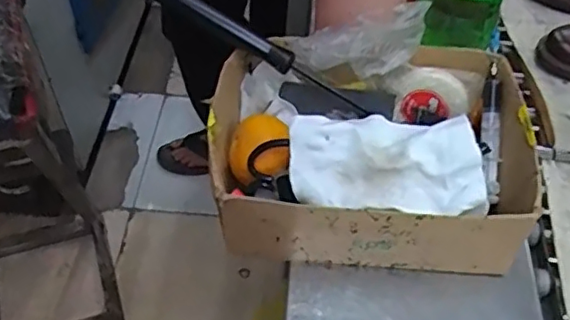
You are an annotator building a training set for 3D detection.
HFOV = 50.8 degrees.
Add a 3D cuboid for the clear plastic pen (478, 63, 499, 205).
[{"bbox_3d":[0.201,-0.026,0.590,0.017,0.009,0.133,1,85,2],"label":"clear plastic pen"}]

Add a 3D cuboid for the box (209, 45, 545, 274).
[{"bbox_3d":[0.078,-0.001,0.579,0.279,0.122,0.192,2,52,-1],"label":"box"}]

